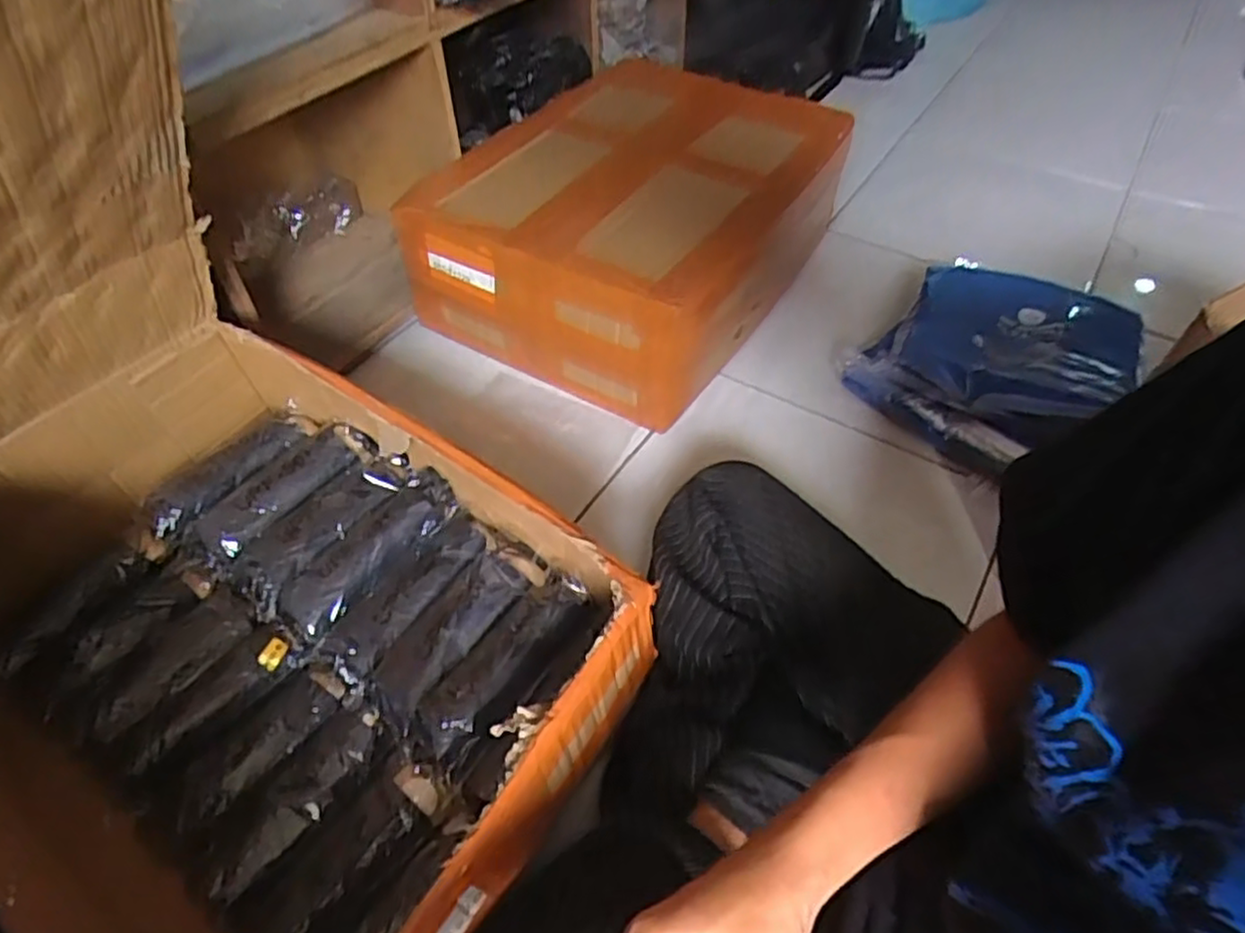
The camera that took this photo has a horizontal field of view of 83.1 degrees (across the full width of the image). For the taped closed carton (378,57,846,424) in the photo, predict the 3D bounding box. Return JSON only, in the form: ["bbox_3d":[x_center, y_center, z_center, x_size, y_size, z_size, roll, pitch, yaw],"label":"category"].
[{"bbox_3d":[0.040,-0.361,0.995,0.416,0.199,0.585,23,54,18],"label":"taped closed carton"}]

